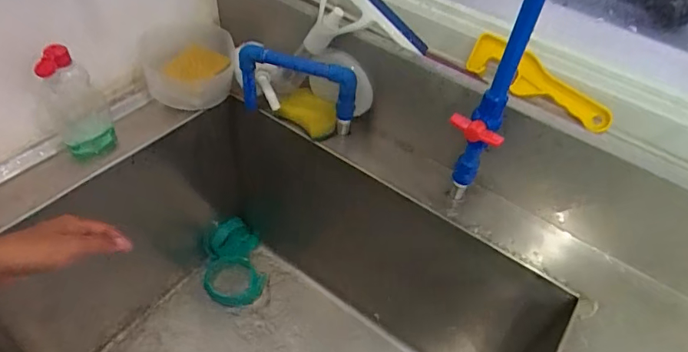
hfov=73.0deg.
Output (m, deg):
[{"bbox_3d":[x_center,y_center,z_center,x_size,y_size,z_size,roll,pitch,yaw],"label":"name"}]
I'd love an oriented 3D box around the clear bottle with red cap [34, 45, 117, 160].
[{"bbox_3d":[-0.361,-0.100,0.622,0.071,0.156,0.061,-21,53,-25],"label":"clear bottle with red cap"}]

